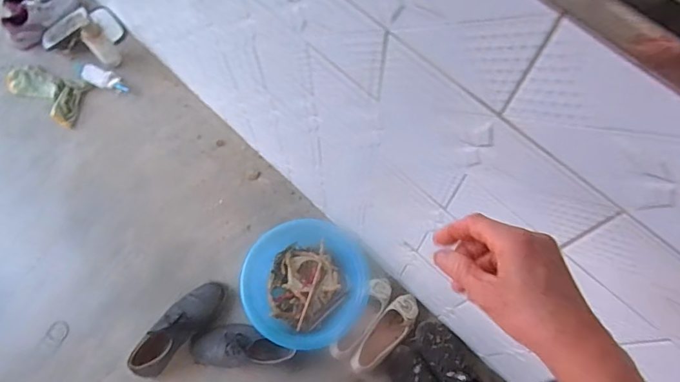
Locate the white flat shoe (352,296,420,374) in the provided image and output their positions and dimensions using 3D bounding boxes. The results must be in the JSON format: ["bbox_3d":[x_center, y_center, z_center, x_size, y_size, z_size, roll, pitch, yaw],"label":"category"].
[{"bbox_3d":[0.105,0.335,1.135,0.075,0.044,0.210,42,76,14],"label":"white flat shoe"}]

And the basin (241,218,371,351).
[{"bbox_3d":[-0.080,0.231,1.202,0.291,0.118,0.304,0,70,1],"label":"basin"}]

